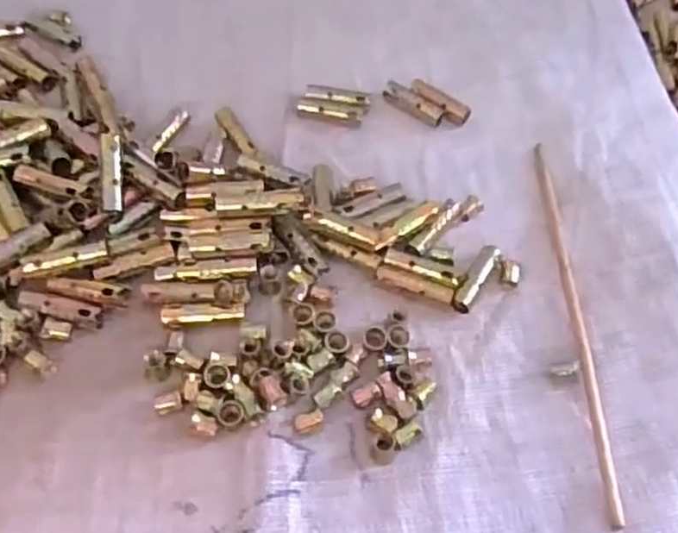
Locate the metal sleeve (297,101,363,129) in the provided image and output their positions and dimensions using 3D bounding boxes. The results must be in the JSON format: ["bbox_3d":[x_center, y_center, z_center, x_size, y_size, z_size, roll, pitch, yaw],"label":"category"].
[{"bbox_3d":[-0.005,-0.092,0.410,0.038,0.007,0.008,12,59,3],"label":"metal sleeve"}]

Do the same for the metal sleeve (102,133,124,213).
[{"bbox_3d":[-0.118,-0.049,0.361,0.010,0.010,0.041,-2,86,-5],"label":"metal sleeve"}]

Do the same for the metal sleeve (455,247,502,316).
[{"bbox_3d":[0.072,0.007,0.358,0.009,0.010,0.042,29,61,13],"label":"metal sleeve"}]

